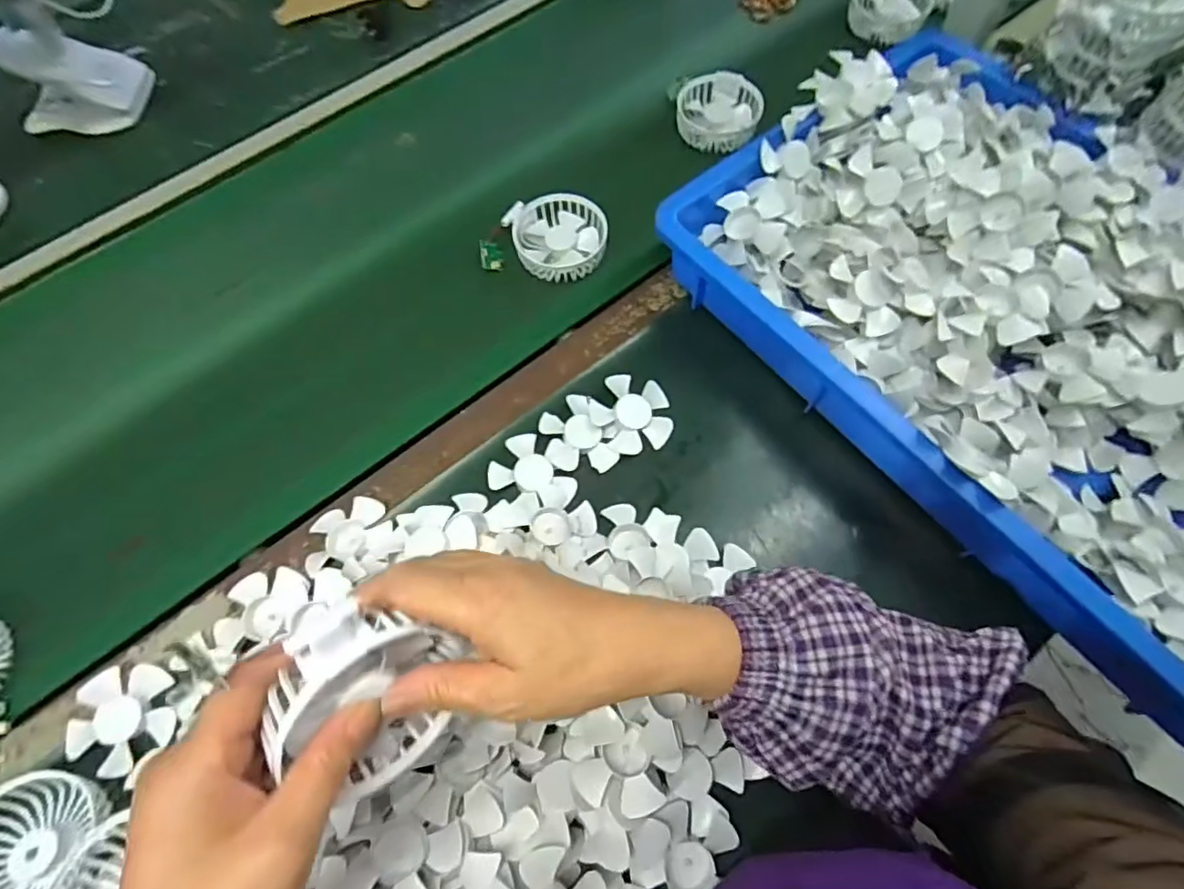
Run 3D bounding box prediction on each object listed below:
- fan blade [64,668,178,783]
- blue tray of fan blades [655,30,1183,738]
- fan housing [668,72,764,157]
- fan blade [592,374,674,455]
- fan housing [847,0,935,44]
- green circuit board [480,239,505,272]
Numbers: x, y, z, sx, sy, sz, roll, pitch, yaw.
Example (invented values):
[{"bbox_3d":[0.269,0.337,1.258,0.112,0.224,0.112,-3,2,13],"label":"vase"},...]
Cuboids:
[{"bbox_3d":[-0.333,0.193,0.413,0.067,0.015,0.068,-12,65,-3],"label":"fan blade"},{"bbox_3d":[0.365,-0.093,0.475,0.368,0.092,0.558,-37,69,-14],"label":"blue tray of fan blades"},{"bbox_3d":[0.137,-0.363,0.646,0.088,0.030,0.118,-4,65,1],"label":"fan housing"},{"bbox_3d":[0.033,-0.028,0.502,0.066,0.013,0.068,-1,65,2],"label":"fan blade"},{"bbox_3d":[0.361,-0.532,0.719,0.095,0.025,0.097,-1,65,2],"label":"fan housing"},{"bbox_3d":[-0.098,-0.186,0.582,0.022,0.004,0.030,-6,93,5],"label":"green circuit board"}]

